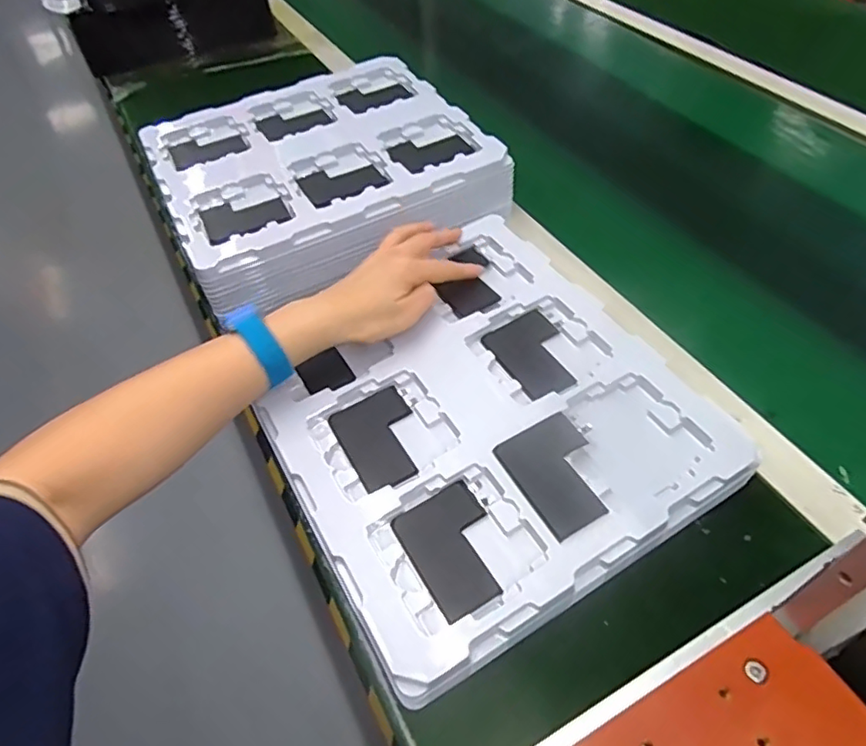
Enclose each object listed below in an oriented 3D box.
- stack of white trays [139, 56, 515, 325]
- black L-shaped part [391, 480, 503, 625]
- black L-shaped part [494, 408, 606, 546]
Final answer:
[{"bbox_3d":[-0.121,-0.220,0.626,0.311,0.061,0.288,-24,53,-14],"label":"stack of white trays"},{"bbox_3d":[0.015,0.110,0.372,0.057,0.007,0.078,-27,53,-16],"label":"black L-shaped part"},{"bbox_3d":[0.085,0.067,0.392,0.055,0.012,0.076,-26,53,-15],"label":"black L-shaped part"}]

